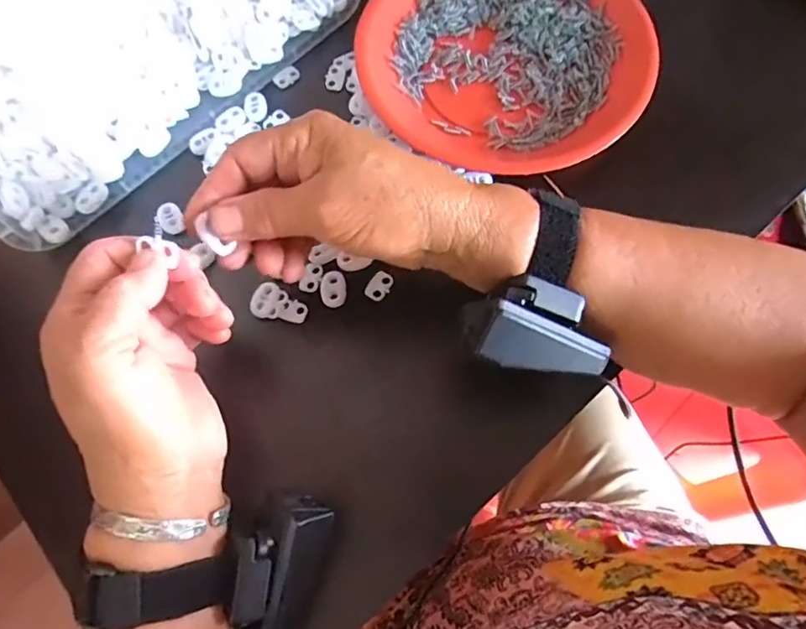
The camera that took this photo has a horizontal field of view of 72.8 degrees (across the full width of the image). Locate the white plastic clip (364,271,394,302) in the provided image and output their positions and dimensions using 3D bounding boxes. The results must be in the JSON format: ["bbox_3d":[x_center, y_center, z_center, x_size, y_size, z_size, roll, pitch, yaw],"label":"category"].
[{"bbox_3d":[-0.014,-0.018,0.335,0.014,0.004,0.019,37,75,13],"label":"white plastic clip"}]

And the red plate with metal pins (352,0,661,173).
[{"bbox_3d":[0.070,-0.178,0.373,0.186,0.026,0.178,0,70,1],"label":"red plate with metal pins"}]

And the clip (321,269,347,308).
[{"bbox_3d":[-0.042,-0.016,0.333,0.015,0.004,0.023,-4,70,0],"label":"clip"}]

